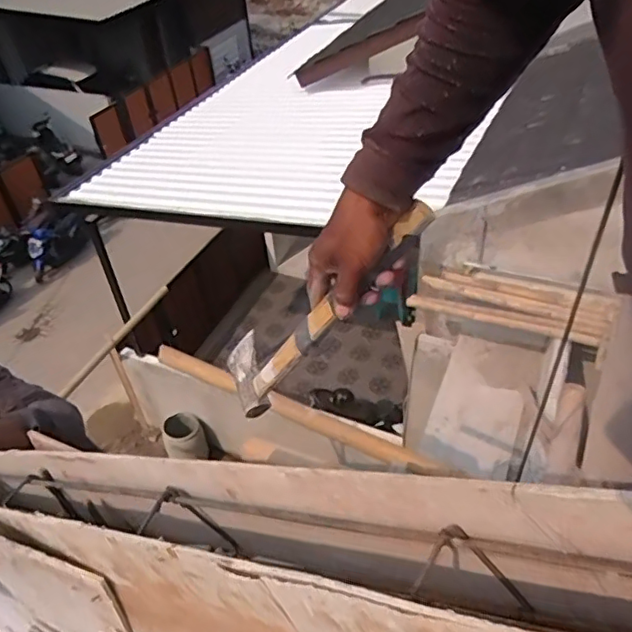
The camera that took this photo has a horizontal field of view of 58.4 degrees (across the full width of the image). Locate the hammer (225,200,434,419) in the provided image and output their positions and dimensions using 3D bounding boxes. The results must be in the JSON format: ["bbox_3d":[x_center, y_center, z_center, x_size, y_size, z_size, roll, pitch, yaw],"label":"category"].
[{"bbox_3d":[0.000,-0.006,0.604,0.043,0.326,0.087,31,36,-22],"label":"hammer"}]

